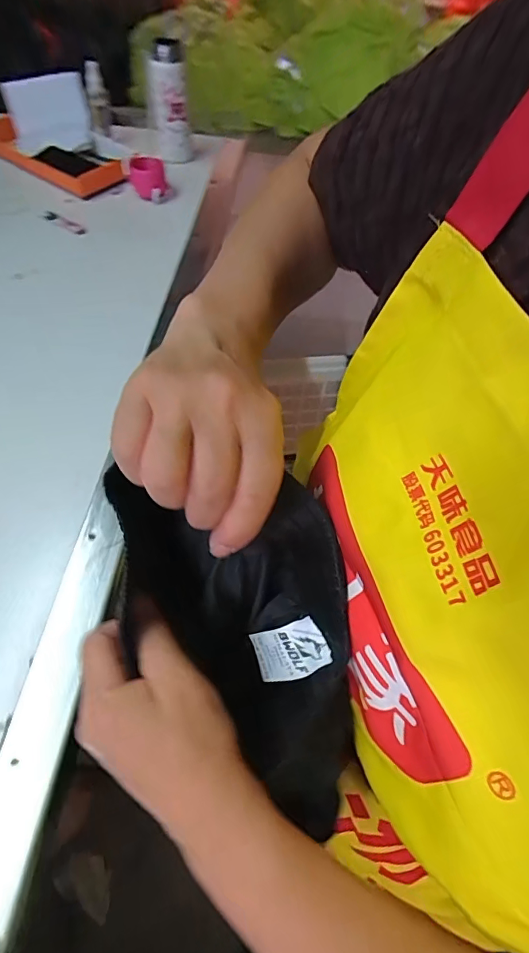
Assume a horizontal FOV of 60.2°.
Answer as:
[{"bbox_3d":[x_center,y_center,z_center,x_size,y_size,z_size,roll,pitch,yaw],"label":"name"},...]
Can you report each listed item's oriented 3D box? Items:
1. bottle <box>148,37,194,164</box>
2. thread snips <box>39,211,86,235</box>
[{"bbox_3d":[-0.186,-0.744,0.915,0.071,0.189,0.067,-6,56,-8],"label":"bottle"},{"bbox_3d":[-0.356,-0.449,0.807,0.088,0.009,0.026,27,58,13],"label":"thread snips"}]

